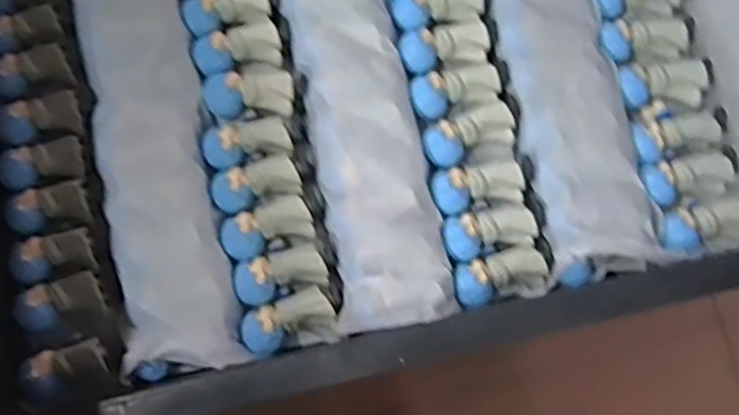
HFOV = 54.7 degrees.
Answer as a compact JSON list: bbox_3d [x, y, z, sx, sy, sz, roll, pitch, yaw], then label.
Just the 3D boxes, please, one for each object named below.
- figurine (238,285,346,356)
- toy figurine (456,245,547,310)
[{"bbox_3d":[-0.047,0.071,0.427,0.055,0.031,0.032,-19,80,-5],"label":"figurine"},{"bbox_3d":[0.077,0.041,0.430,0.053,0.023,0.025,-19,80,-5],"label":"toy figurine"}]

